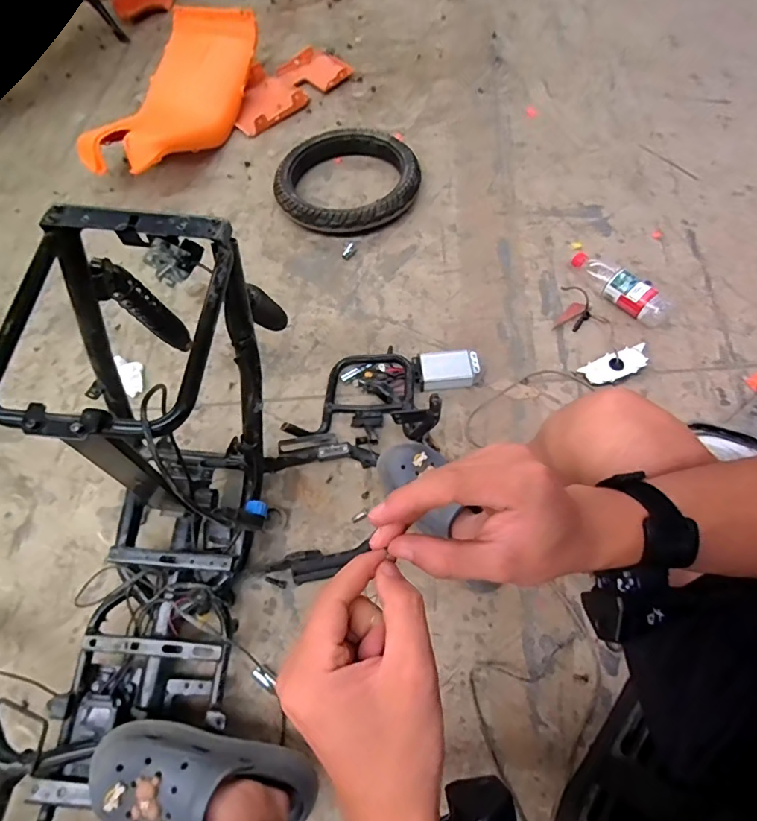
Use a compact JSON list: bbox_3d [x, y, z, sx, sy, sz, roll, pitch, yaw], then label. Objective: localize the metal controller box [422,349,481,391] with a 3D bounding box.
[{"bbox_3d":[0.143,-0.083,0.949,0.117,0.036,0.077,-7,62,-1],"label":"metal controller box"}]

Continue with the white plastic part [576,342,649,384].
[{"bbox_3d":[0.474,-0.089,0.935,0.137,0.025,0.054,-22,63,-8],"label":"white plastic part"}]

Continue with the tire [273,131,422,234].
[{"bbox_3d":[-0.081,-0.584,1.213,0.353,0.068,0.328,-1,62,2],"label":"tire"}]

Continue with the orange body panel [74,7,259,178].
[{"bbox_3d":[-0.561,-0.896,1.328,0.287,0.145,0.654,13,64,9],"label":"orange body panel"}]

